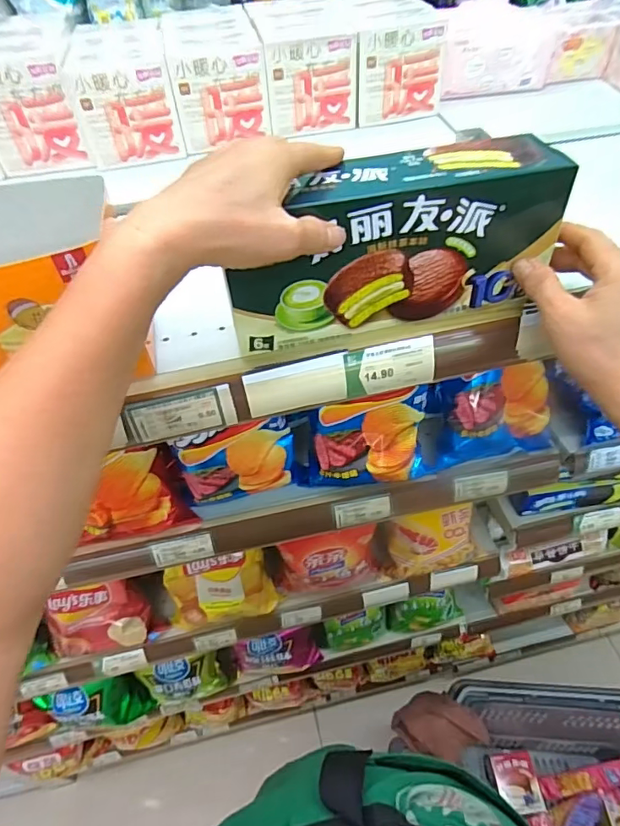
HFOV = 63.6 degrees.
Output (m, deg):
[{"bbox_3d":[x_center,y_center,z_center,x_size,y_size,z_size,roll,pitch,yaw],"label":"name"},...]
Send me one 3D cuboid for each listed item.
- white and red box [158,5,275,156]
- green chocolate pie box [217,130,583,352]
[{"bbox_3d":[-0.122,-0.438,0.650,0.116,0.110,0.171,-11,49,-6],"label":"white and red box"},{"bbox_3d":[0.054,-0.116,0.351,0.222,0.112,0.051,-10,49,-5],"label":"green chocolate pie box"}]

